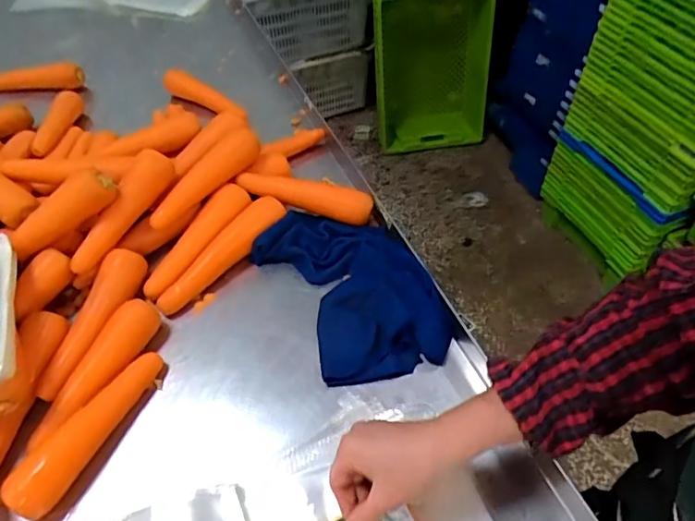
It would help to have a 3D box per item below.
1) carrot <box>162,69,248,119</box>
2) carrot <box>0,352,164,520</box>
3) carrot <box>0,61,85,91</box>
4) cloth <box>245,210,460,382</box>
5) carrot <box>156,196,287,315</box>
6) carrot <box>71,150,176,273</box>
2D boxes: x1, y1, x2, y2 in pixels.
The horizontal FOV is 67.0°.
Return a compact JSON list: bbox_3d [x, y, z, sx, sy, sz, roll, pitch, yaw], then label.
[{"bbox_3d":[-0.260,-0.293,0.928,0.222,0.035,0.033,35,59,26],"label":"carrot"},{"bbox_3d":[-0.267,0.172,0.545,0.035,0.042,0.184,21,56,19],"label":"carrot"},{"bbox_3d":[-0.586,-0.336,0.964,0.191,0.040,0.033,-3,52,1],"label":"carrot"},{"bbox_3d":[0.001,0.022,0.659,0.167,0.040,0.272,-26,55,-16],"label":"cloth"},{"bbox_3d":[-0.164,-0.011,0.685,0.039,0.046,0.203,36,62,27],"label":"carrot"},{"bbox_3d":[-0.285,-0.062,0.665,0.039,0.037,0.174,28,77,23],"label":"carrot"}]

